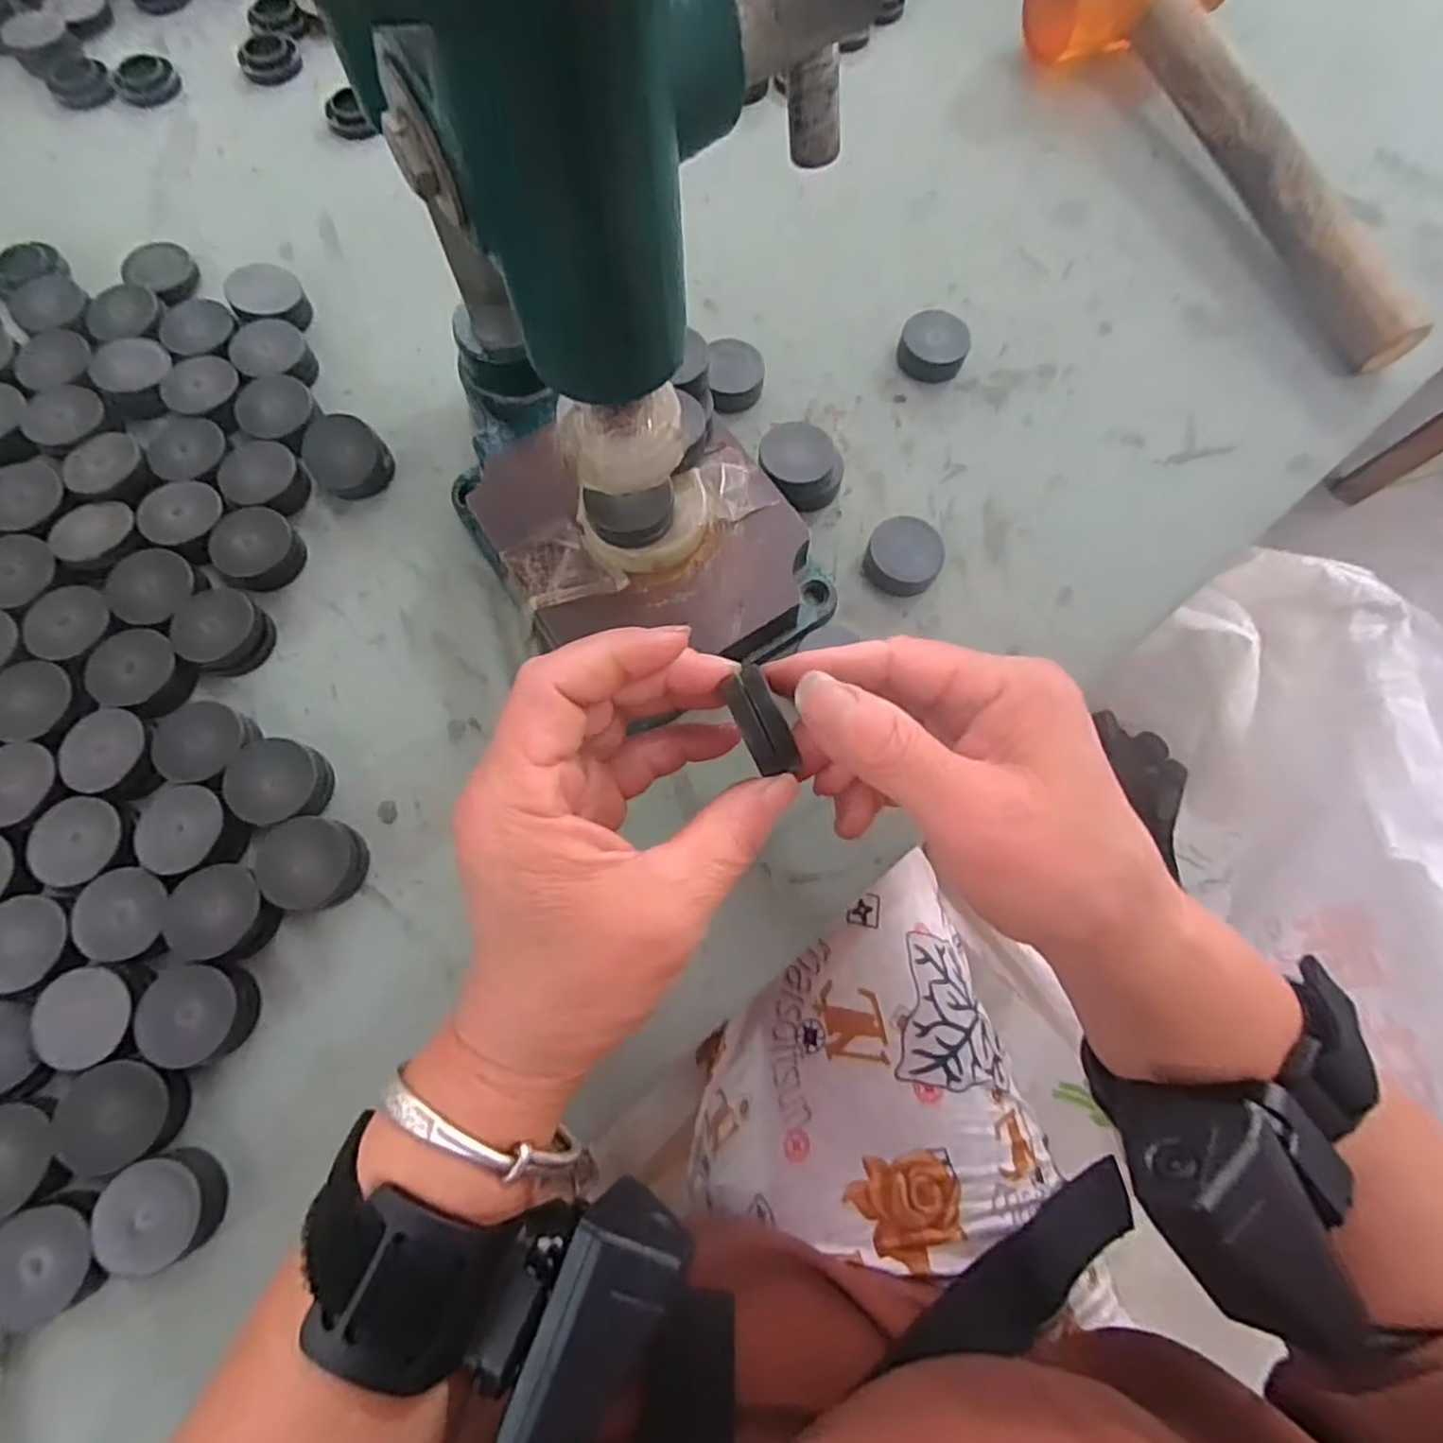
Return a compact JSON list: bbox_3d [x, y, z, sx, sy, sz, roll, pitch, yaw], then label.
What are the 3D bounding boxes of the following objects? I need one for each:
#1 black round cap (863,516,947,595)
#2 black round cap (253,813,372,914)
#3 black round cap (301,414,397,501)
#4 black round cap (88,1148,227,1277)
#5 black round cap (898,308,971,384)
[{"bbox_3d":[0.081,-0.073,0.313,0.032,0.014,0.031,1,73,-2],"label":"black round cap"},{"bbox_3d":[-0.153,0.053,0.265,0.035,0.017,0.032,1,73,-2],"label":"black round cap"},{"bbox_3d":[-0.169,-0.115,0.319,0.037,0.012,0.040,-39,85,-6],"label":"black round cap"},{"bbox_3d":[-0.183,0.159,0.231,0.032,0.017,0.032,1,73,-2],"label":"black round cap"},{"bbox_3d":[0.104,-0.185,0.347,0.032,0.016,0.028,22,73,4],"label":"black round cap"}]

